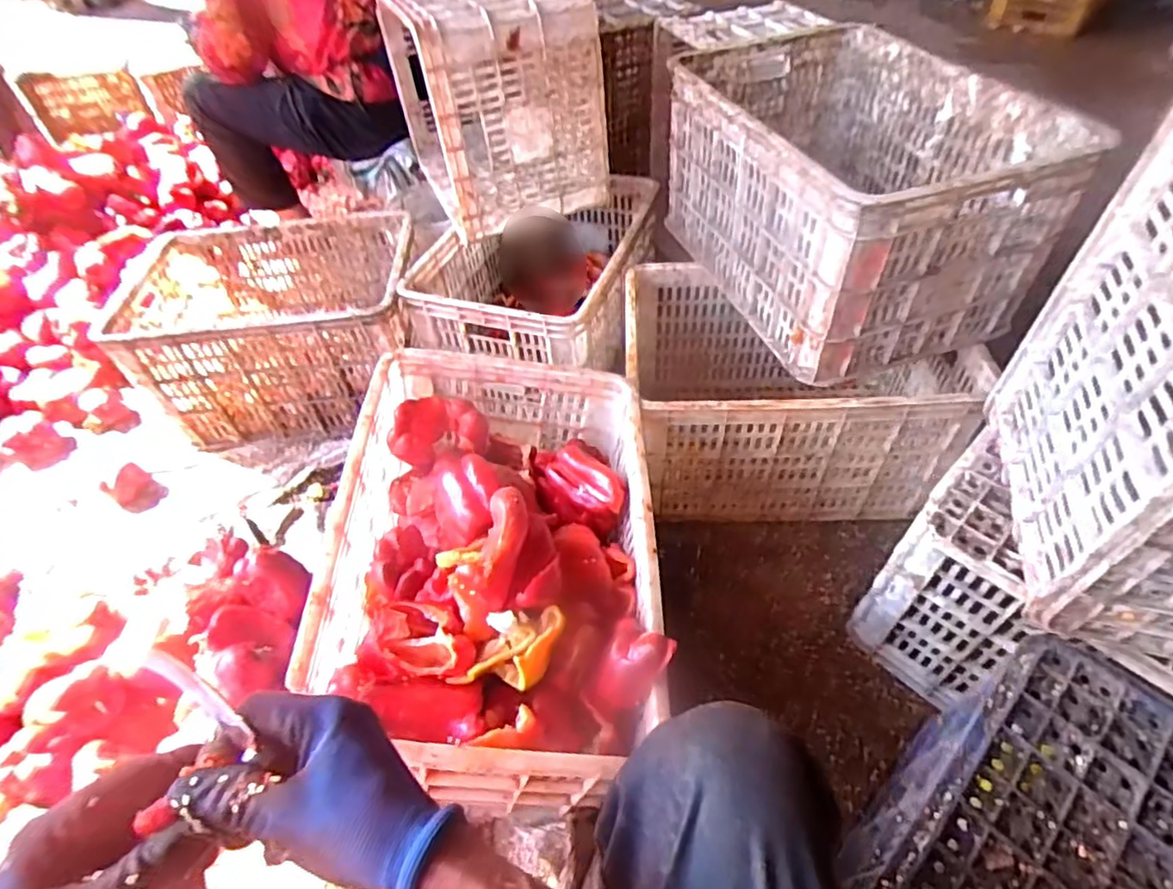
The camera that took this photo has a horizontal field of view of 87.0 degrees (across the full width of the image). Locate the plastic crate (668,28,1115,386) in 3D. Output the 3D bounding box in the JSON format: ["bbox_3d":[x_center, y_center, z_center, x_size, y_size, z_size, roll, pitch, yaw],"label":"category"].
[{"bbox_3d":[0.370,-0.403,0.951,0.357,0.268,0.570,-16,50,-10],"label":"plastic crate"}]

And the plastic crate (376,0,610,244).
[{"bbox_3d":[-0.196,-0.698,1.191,0.286,0.322,0.547,-19,50,-12],"label":"plastic crate"}]

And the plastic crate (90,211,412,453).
[{"bbox_3d":[-0.593,-0.241,1.248,0.517,0.257,0.369,-5,49,-1],"label":"plastic crate"}]

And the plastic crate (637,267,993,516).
[{"bbox_3d":[0.324,-0.082,1.050,0.495,0.294,0.368,3,49,7],"label":"plastic crate"}]

